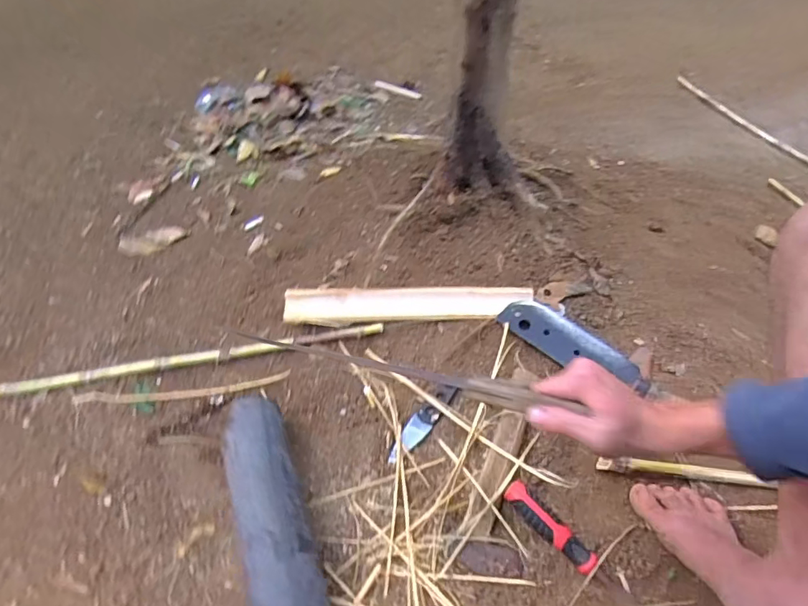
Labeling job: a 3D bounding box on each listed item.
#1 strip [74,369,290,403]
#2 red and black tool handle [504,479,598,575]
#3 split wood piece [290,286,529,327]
[{"bbox_3d":[-0.319,0.127,0.721,0.296,0.021,0.018,-5,47,-7],"label":"strip"},{"bbox_3d":[0.174,0.264,0.588,0.120,0.030,0.032,34,54,27],"label":"red and black tool handle"},{"bbox_3d":[0.008,0.004,0.784,0.381,0.040,0.058,-1,46,-3],"label":"split wood piece"}]

